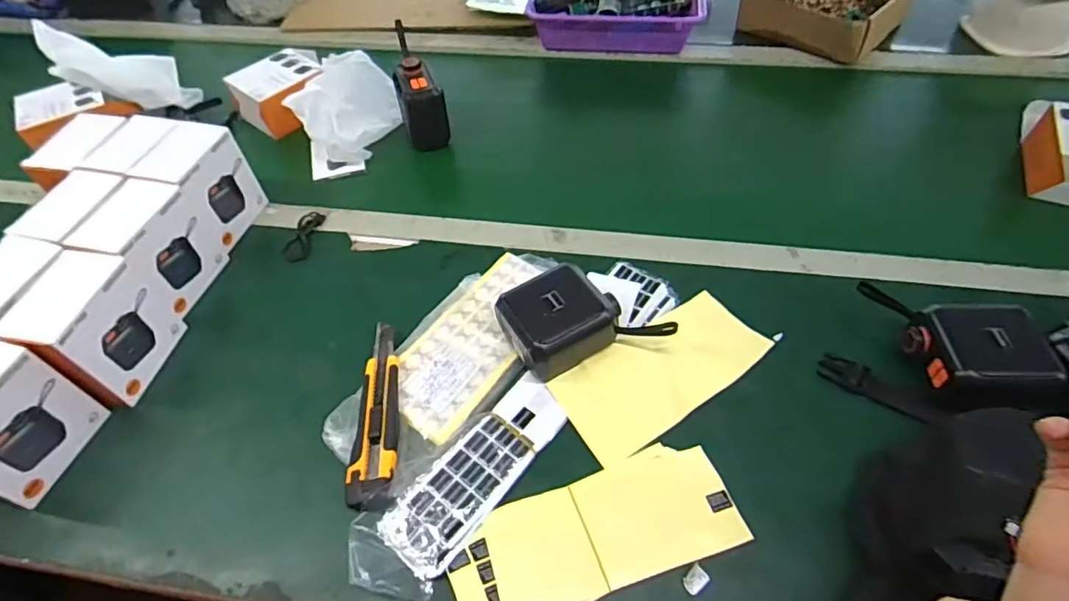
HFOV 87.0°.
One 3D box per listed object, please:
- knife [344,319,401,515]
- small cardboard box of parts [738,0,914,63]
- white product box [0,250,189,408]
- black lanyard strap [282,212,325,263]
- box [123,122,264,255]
[{"bbox_3d":[-0.145,0.098,0.516,0.040,0.012,0.179,-7,52,-2],"label":"knife"},{"bbox_3d":[0.468,-0.482,0.911,0.220,0.062,0.213,31,57,27],"label":"small cardboard box of parts"},{"bbox_3d":[-0.416,0.030,0.539,0.072,0.114,0.110,6,53,8],"label":"white product box"},{"bbox_3d":[-0.276,-0.078,0.678,0.026,0.017,0.072,9,53,10],"label":"black lanyard strap"},{"bbox_3d":[-0.384,-0.129,0.656,0.065,0.109,0.101,8,52,10],"label":"box"}]

